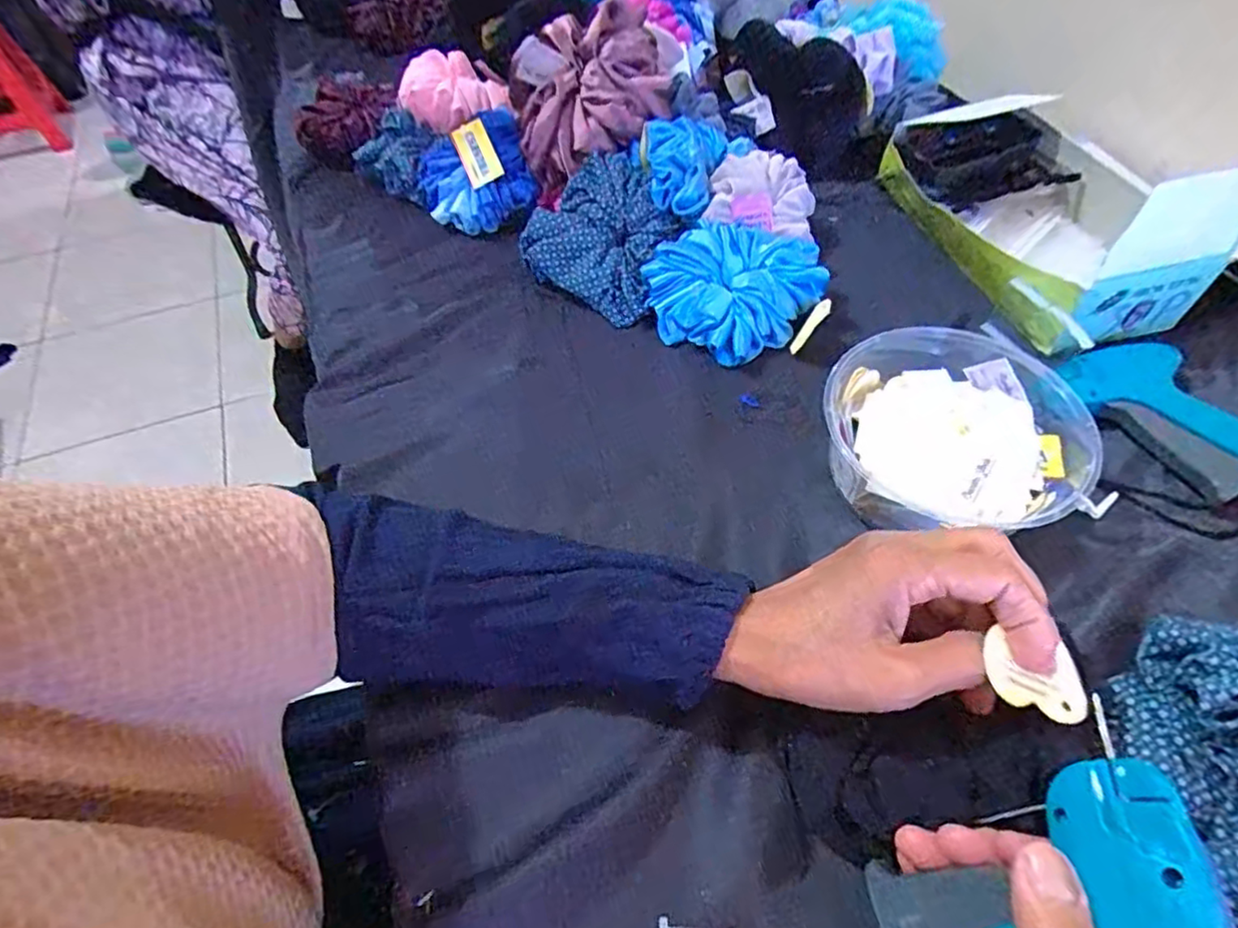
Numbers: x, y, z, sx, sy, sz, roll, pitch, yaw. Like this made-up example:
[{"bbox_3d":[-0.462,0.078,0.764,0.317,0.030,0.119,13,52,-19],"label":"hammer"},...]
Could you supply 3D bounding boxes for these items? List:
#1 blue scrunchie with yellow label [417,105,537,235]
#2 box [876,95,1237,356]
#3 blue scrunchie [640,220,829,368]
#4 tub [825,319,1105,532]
[{"bbox_3d":[-0.133,-0.265,0.578,0.093,0.061,0.100,-19,56,-12],"label":"blue scrunchie with yellow label"},{"bbox_3d":[0.318,-0.209,0.484,0.138,0.110,0.240,-16,56,-10],"label":"box"},{"bbox_3d":[0.084,-0.131,0.484,0.117,0.039,0.107,-2,76,7],"label":"blue scrunchie"},{"bbox_3d":[0.202,-0.018,0.383,0.152,0.048,0.135,2,55,3],"label":"tub"}]

